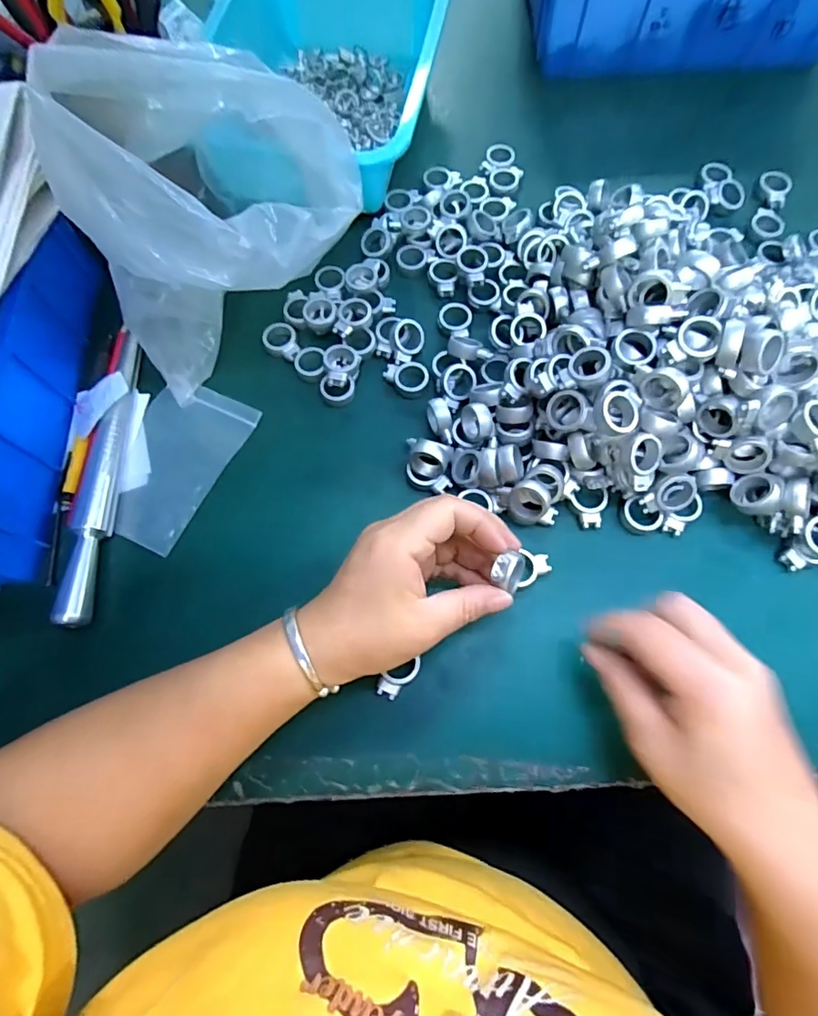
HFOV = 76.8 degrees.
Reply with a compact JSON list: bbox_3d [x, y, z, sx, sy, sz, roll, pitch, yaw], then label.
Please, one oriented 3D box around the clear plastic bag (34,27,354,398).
[{"bbox_3d":[-0.127,-0.181,0.333,0.154,0.169,0.162,12,71,7],"label":"clear plastic bag"}]

